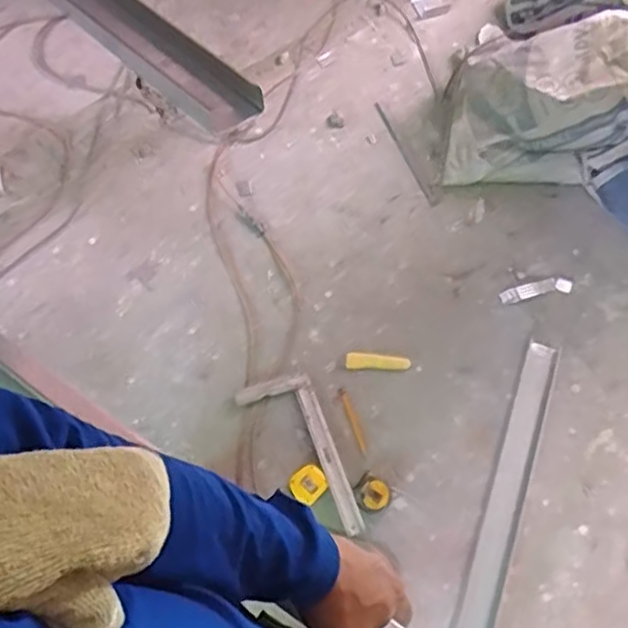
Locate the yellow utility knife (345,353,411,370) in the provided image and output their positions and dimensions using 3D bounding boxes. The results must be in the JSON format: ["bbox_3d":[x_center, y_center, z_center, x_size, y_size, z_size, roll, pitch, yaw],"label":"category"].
[{"bbox_3d":[0.137,0.103,1.444,0.138,0.009,0.033,1,66,-1],"label":"yellow utility knife"}]

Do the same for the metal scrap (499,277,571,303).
[{"bbox_3d":[0.501,-0.055,1.525,0.168,0.009,0.039,-11,66,-6],"label":"metal scrap"}]

